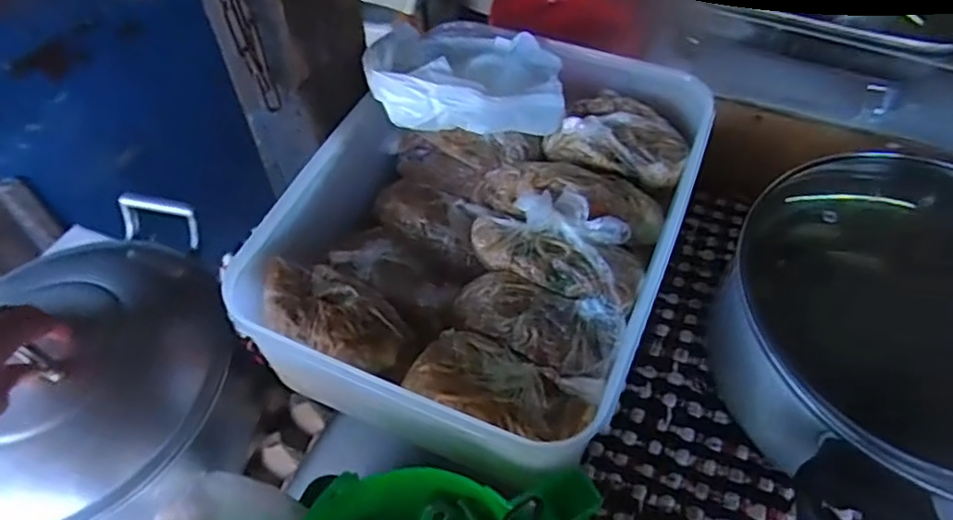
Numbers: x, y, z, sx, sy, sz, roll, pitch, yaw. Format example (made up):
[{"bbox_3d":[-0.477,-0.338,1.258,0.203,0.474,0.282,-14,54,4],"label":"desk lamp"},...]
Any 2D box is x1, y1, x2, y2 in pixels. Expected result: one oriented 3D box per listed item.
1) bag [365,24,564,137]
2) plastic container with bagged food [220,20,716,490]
[{"bbox_3d":[-0.008,-0.169,0.556,0.163,0.057,0.140,-3,52,-2],"label":"bag"},{"bbox_3d":[0.012,-0.049,0.505,0.278,0.114,0.376,19,55,15],"label":"plastic container with bagged food"}]

